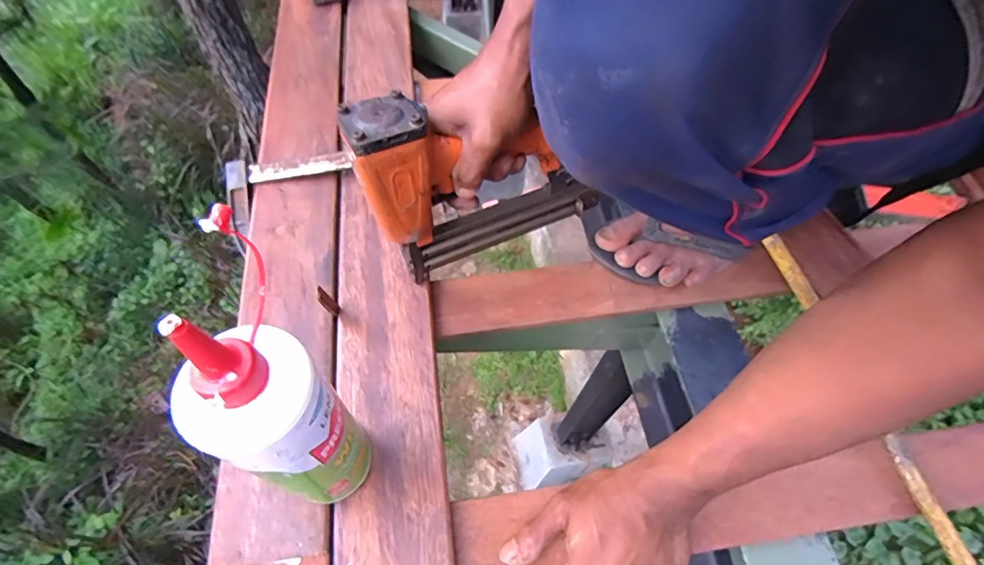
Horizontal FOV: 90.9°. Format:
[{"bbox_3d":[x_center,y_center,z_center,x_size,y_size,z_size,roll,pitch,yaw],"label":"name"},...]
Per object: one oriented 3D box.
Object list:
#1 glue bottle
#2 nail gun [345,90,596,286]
[{"bbox_3d":[-0.118,0.078,0.287,0.071,0.252,0.075,39,65,19],"label":"glue bottle"},{"bbox_3d":[-0.004,-0.102,0.431,0.222,0.156,0.062,-21,62,-15],"label":"nail gun"}]

